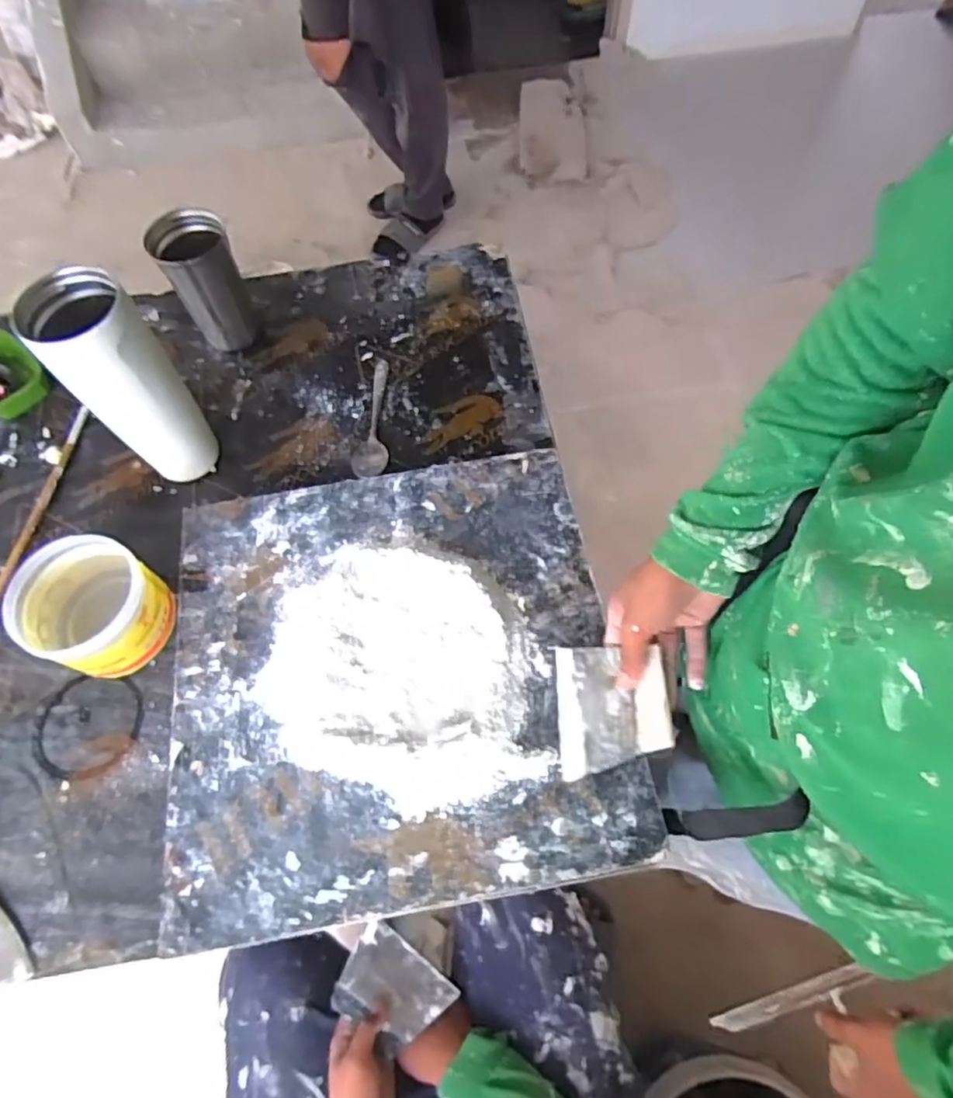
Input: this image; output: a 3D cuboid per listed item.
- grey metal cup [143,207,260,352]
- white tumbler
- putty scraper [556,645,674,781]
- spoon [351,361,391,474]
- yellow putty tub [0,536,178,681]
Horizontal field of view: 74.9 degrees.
[{"bbox_3d":[-0.318,-0.314,0.743,0.079,0.149,0.079,-1,64,2],"label":"grey metal cup"},{"bbox_3d":[-0.339,-0.155,0.620,0.085,0.224,0.097,-41,69,-16],"label":"white tumbler"},{"bbox_3d":[0.111,0.127,0.521,0.102,0.005,0.105,-23,55,34],"label":"putty scraper"},{"bbox_3d":[-0.124,-0.157,0.723,0.042,0.018,0.180,-5,64,0],"label":"spoon"},{"bbox_3d":[-0.362,0.054,0.591,0.117,0.087,0.112,-1,64,2],"label":"yellow putty tub"}]

